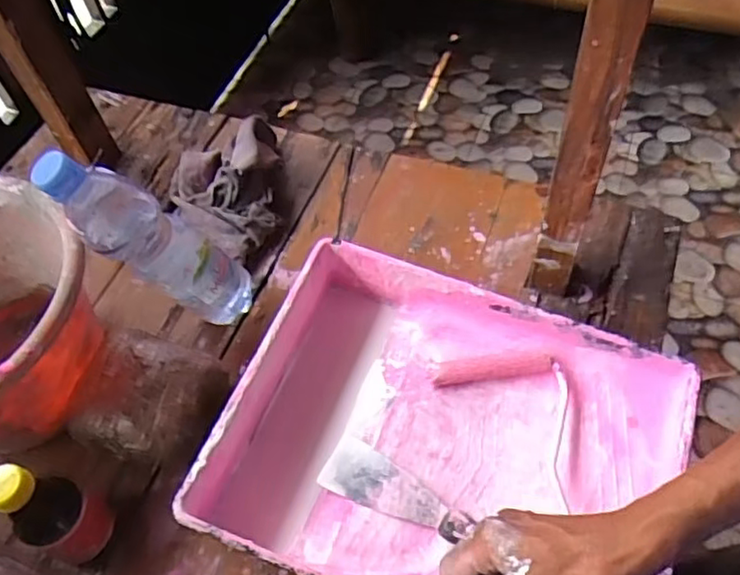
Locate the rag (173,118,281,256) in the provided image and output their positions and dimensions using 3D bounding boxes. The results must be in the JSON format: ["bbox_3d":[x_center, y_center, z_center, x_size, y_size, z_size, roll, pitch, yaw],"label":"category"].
[{"bbox_3d":[-0.162,-0.113,0.724,0.117,0.082,0.167,-3,56,2],"label":"rag"}]

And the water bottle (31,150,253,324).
[{"bbox_3d":[-0.190,-0.034,0.578,0.065,0.250,0.059,-21,54,21],"label":"water bottle"}]

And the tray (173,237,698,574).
[{"bbox_3d":[0.066,0.129,0.542,0.352,0.084,0.270,16,59,14],"label":"tray"}]

